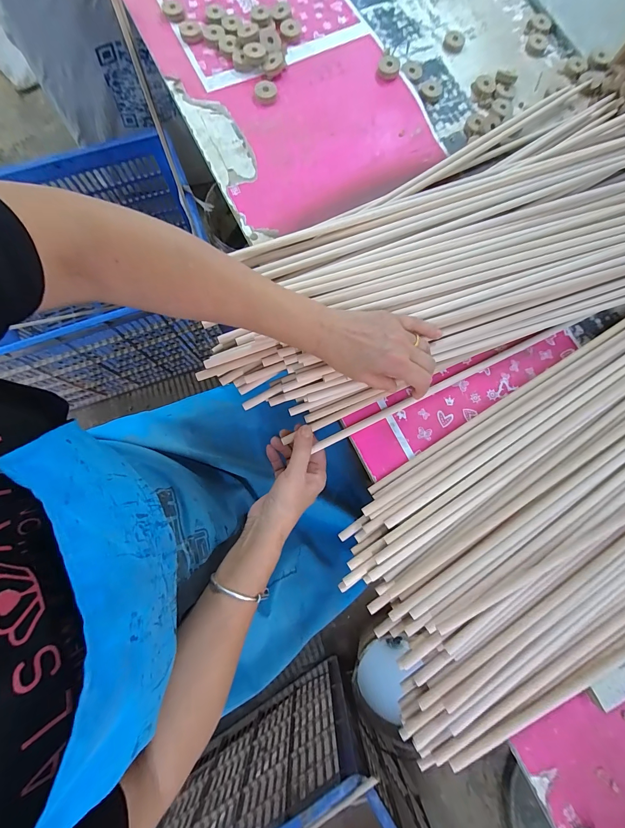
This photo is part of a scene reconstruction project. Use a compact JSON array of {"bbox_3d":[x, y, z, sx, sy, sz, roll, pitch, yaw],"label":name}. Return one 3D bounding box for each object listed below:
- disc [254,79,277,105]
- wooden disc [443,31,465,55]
[{"bbox_3d":[-0.074,-0.508,0.510,0.035,0.008,0.040,-8,80,-3],"label":"disc"},{"bbox_3d":[0.241,-0.633,0.551,0.034,0.007,0.042,18,80,2],"label":"wooden disc"}]

